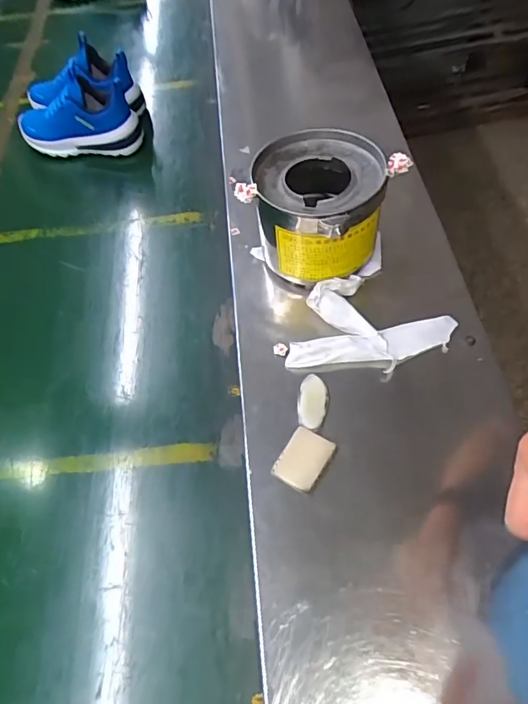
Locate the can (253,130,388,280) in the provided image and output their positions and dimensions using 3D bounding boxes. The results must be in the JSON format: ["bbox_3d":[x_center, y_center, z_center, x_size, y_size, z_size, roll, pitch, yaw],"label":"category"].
[{"bbox_3d":[0.059,-0.159,0.537,0.135,0.114,0.139,-2,60,3],"label":"can"}]

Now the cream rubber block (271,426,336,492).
[{"bbox_3d":[0.038,0.100,0.446,0.040,0.007,0.054,27,65,18],"label":"cream rubber block"}]

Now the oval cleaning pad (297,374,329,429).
[{"bbox_3d":[0.050,0.051,0.481,0.030,0.011,0.057,5,60,7],"label":"oval cleaning pad"}]

